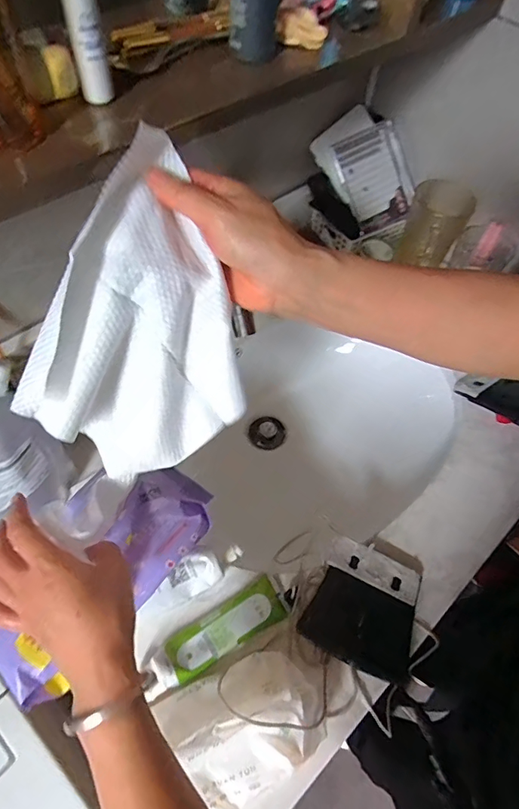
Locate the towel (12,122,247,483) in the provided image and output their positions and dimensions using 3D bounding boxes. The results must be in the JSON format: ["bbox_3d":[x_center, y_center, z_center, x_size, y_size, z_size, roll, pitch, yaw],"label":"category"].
[{"bbox_3d":[-0.068,-0.048,0.311,0.202,0.146,0.043,-57,35,4],"label":"towel"}]

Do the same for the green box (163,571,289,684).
[{"bbox_3d":[-0.033,0.222,0.460,0.124,0.016,0.048,-25,64,-18],"label":"green box"}]

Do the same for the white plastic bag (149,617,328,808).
[{"bbox_3d":[-0.009,0.278,0.408,0.148,0.049,0.107,-29,65,-20],"label":"white plastic bag"}]

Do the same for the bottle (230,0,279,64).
[{"bbox_3d":[-0.003,-0.342,0.375,0.037,0.093,0.033,9,58,1],"label":"bottle"}]

